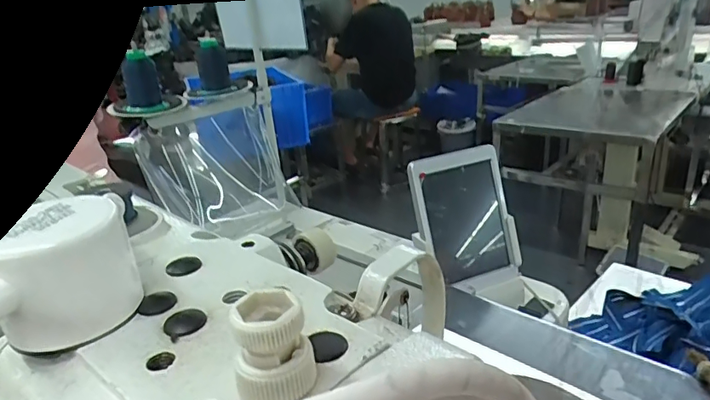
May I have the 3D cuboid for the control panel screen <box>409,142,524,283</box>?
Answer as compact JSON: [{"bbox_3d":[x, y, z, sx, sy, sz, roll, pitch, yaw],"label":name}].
[{"bbox_3d":[0.167,0.024,0.759,0.163,0.196,0.035,-14,5,-21],"label":"control panel screen"}]

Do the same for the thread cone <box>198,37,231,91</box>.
[{"bbox_3d":[-0.261,-0.248,0.924,0.047,0.086,0.046,-15,25,-21],"label":"thread cone"}]

